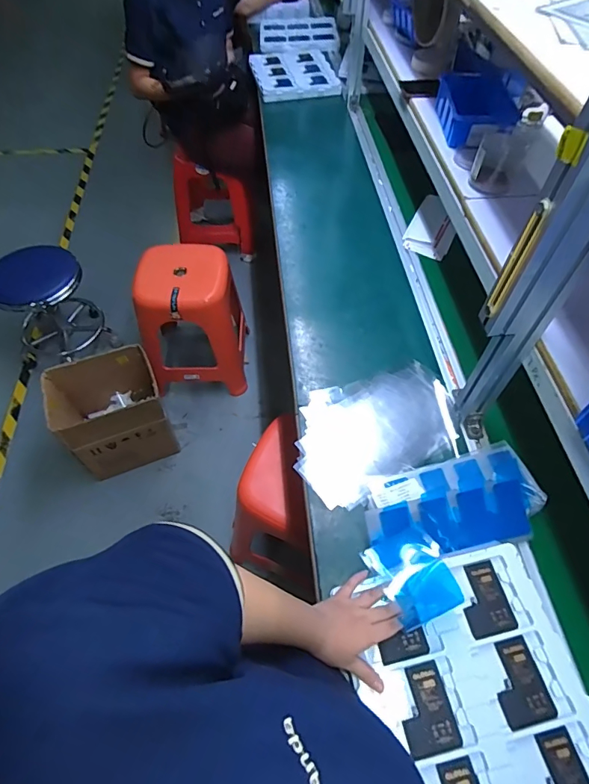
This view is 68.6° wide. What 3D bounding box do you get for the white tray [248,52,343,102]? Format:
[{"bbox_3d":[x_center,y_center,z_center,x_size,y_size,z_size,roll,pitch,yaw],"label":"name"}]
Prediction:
[{"bbox_3d":[0.002,-1.132,1.542,0.286,0.031,0.339,-11,58,-8],"label":"white tray"}]

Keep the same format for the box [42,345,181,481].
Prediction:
[{"bbox_3d":[-0.585,0.065,1.412,0.307,0.294,0.285,-23,60,-15],"label":"box"}]

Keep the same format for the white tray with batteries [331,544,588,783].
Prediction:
[{"bbox_3d":[0.240,0.386,0.557,0.253,0.034,0.318,-10,58,-7],"label":"white tray with batteries"}]

